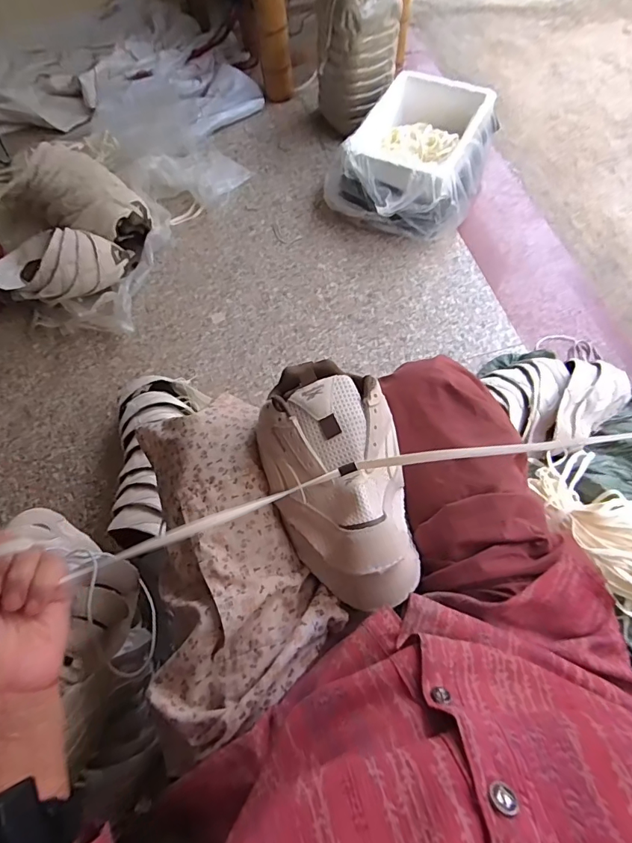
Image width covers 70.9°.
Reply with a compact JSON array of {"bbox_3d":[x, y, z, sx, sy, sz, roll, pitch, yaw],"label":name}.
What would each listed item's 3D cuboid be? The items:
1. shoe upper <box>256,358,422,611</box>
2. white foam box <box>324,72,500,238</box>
[{"bbox_3d":[0.023,0.050,0.414,0.126,0.073,0.228,-15,66,-8],"label":"shoe upper"},{"bbox_3d":[0.247,-0.637,1.092,0.329,0.172,0.432,26,70,15],"label":"white foam box"}]

